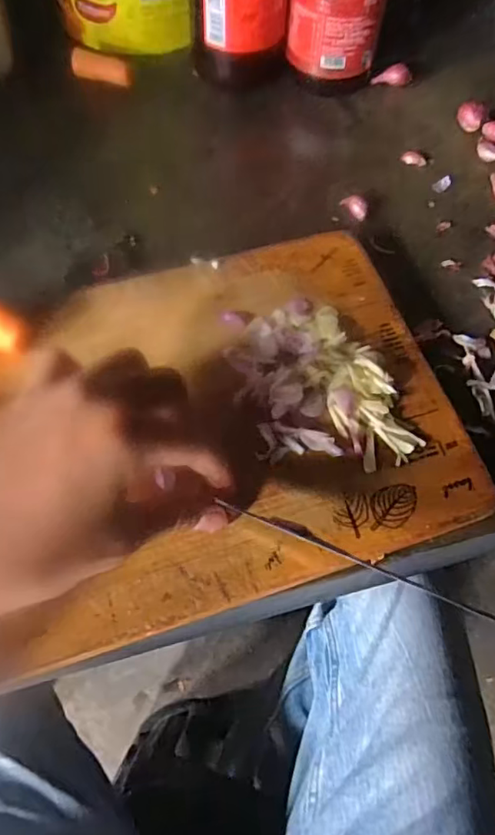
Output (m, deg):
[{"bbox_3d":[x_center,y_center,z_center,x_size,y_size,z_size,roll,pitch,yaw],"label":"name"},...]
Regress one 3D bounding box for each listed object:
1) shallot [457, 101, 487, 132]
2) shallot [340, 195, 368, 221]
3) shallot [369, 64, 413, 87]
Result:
[{"bbox_3d":[0.167,-0.225,0.422,0.020,0.016,0.014,26,66,11],"label":"shallot"},{"bbox_3d":[0.076,-0.145,0.389,0.015,0.007,0.024,-29,68,-15],"label":"shallot"},{"bbox_3d":[0.116,-0.275,0.452,0.030,0.010,0.015,7,64,2],"label":"shallot"}]

